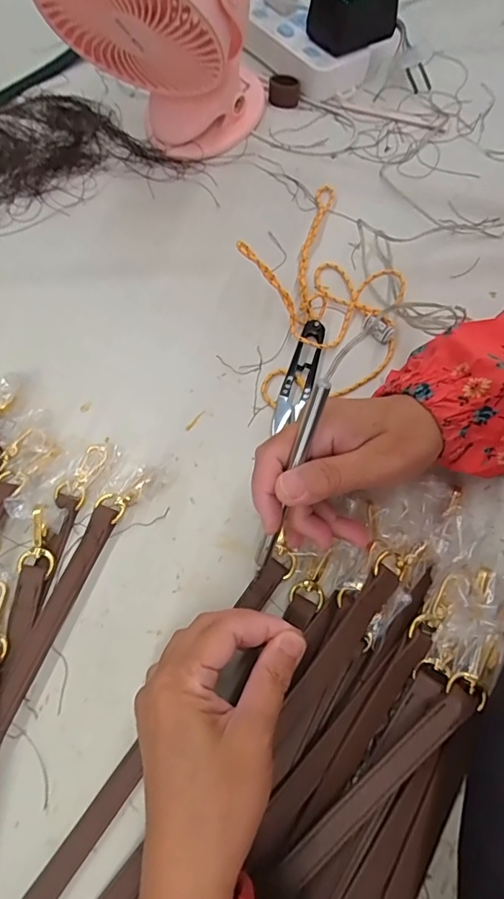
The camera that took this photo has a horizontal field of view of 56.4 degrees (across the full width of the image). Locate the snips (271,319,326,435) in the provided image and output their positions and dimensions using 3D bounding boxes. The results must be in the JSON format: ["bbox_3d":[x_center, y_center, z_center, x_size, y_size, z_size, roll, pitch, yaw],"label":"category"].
[{"bbox_3d":[0.037,-0.057,0.360,0.021,0.011,0.095,17,70,6],"label":"snips"}]

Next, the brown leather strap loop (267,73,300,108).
[{"bbox_3d":[0.031,-0.349,0.457,0.030,0.019,0.023,8,69,3],"label":"brown leather strap loop"}]

